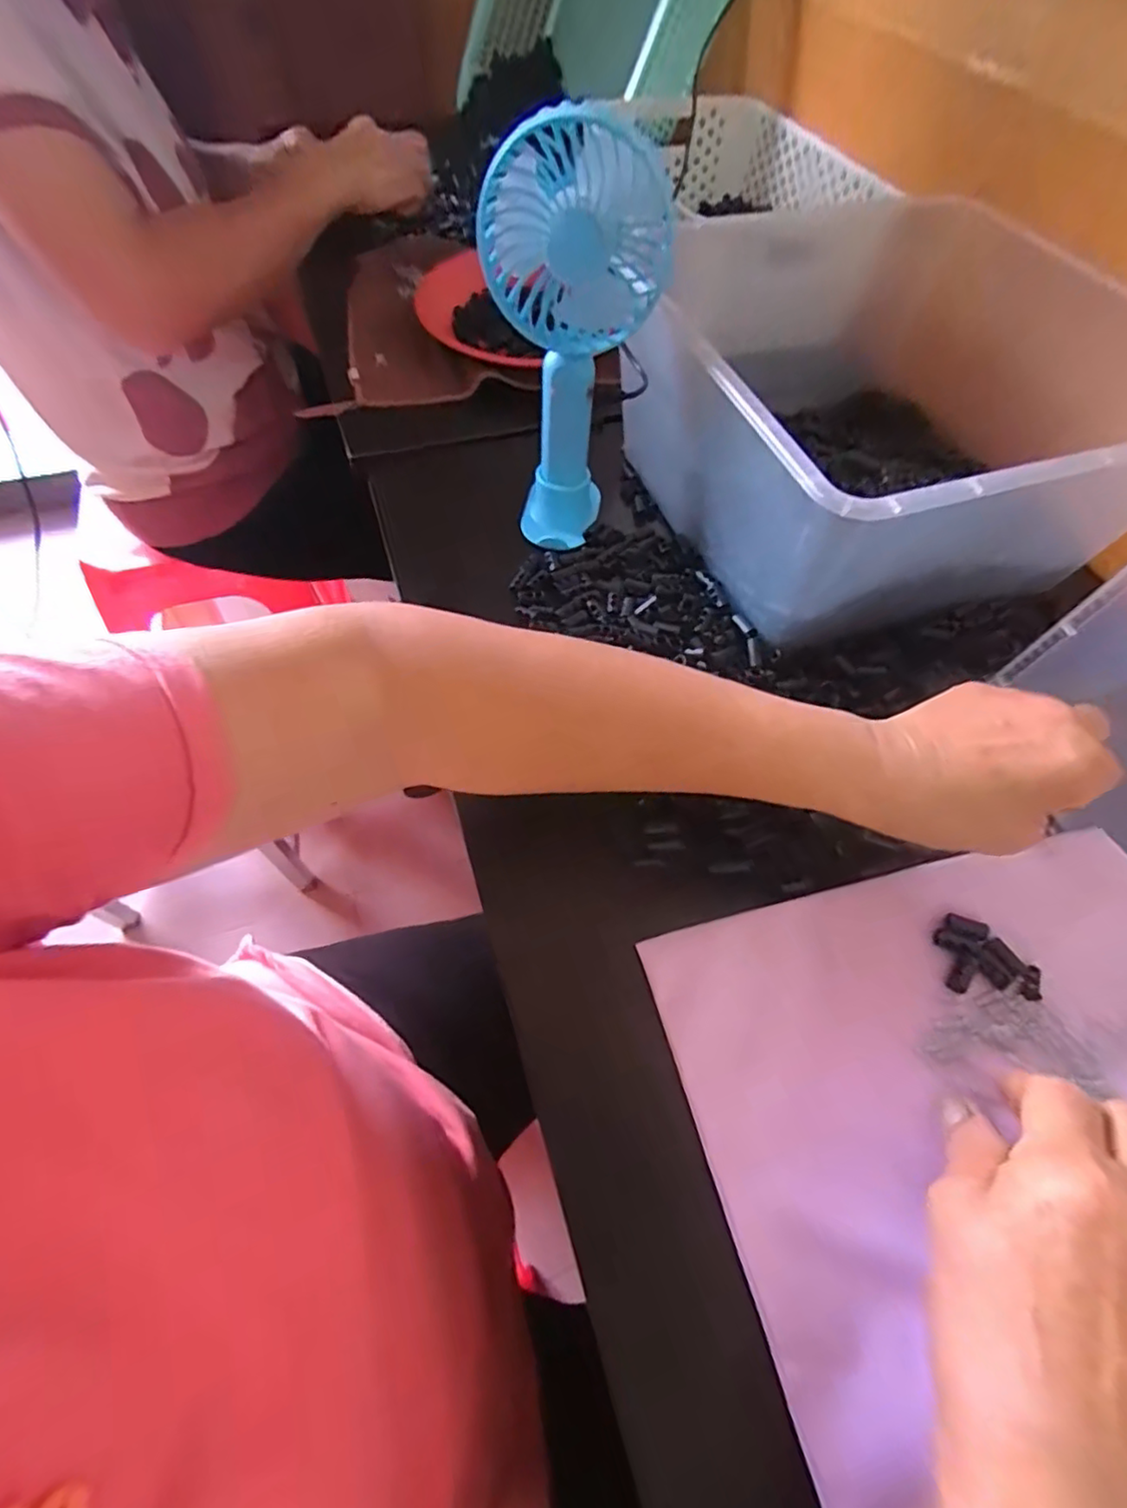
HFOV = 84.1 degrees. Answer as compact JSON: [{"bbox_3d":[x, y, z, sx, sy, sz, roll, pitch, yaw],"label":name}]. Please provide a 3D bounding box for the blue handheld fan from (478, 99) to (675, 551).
[{"bbox_3d":[0.008,-0.241,0.383,0.091,0.210,0.064,-21,61,-12],"label":"blue handheld fan"}]

